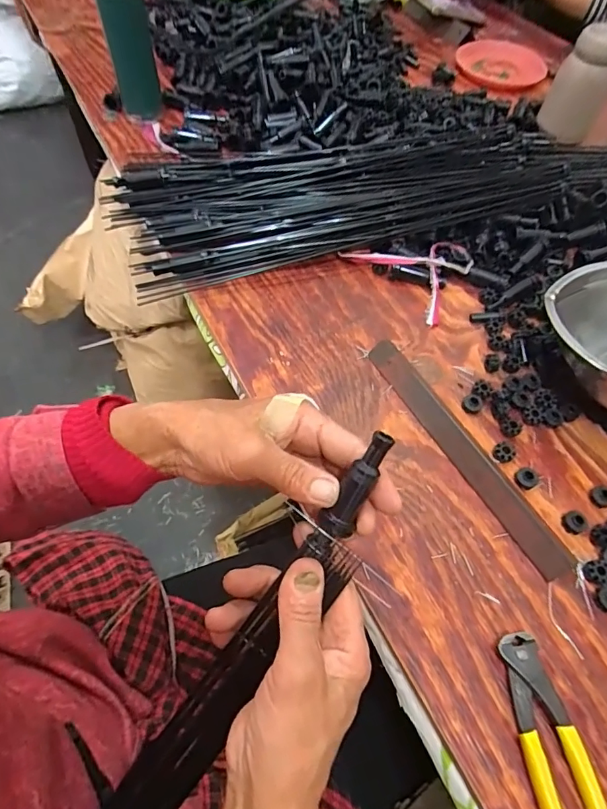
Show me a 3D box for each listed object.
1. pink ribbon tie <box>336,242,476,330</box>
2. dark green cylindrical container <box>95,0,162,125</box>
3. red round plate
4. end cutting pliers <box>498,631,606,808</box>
[{"bbox_3d":[0.134,-0.168,0.559,0.109,0.028,0.139,-38,67,-22],"label":"pink ribbon tie"},{"bbox_3d":[-0.233,-0.487,0.636,0.059,0.182,0.056,-13,60,-11],"label":"dark green cylindrical container"},{"bbox_3d":[0.362,-0.627,0.887,0.172,0.024,0.163,1,58,-2],"label":"red round plate"},{"bbox_3d":[0.171,0.244,0.319,0.038,0.015,0.162,-5,59,-5],"label":"end cutting pliers"}]

